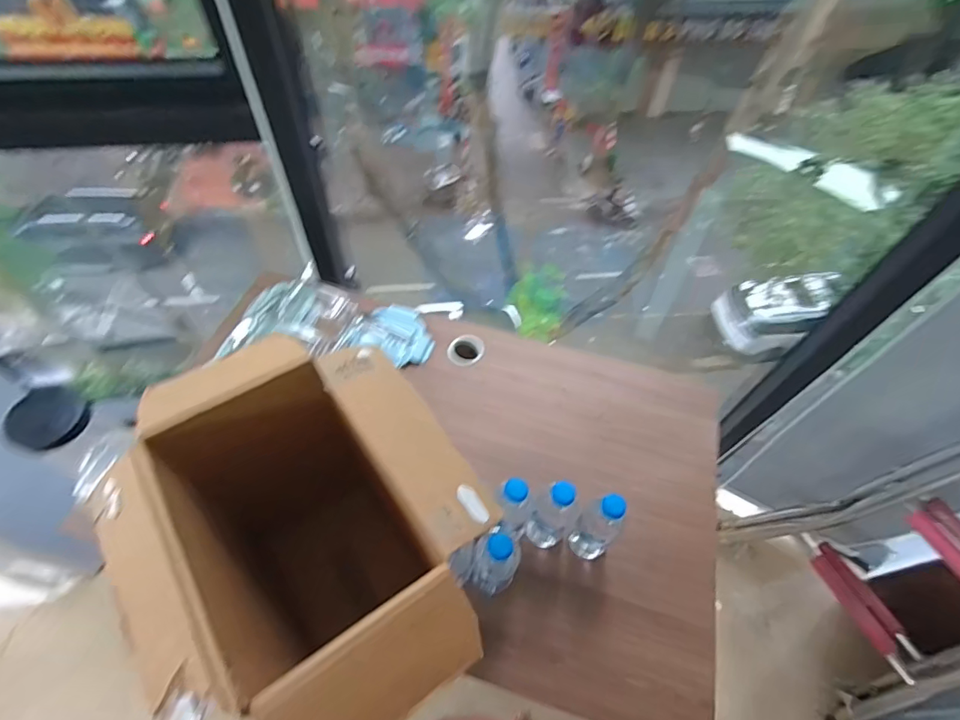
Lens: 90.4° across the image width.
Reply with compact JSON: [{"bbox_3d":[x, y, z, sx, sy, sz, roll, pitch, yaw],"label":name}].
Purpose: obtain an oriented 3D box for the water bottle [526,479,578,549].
[{"bbox_3d":[0.105,0.230,0.699,0.060,0.166,0.049,29,59,16],"label":"water bottle"}]

